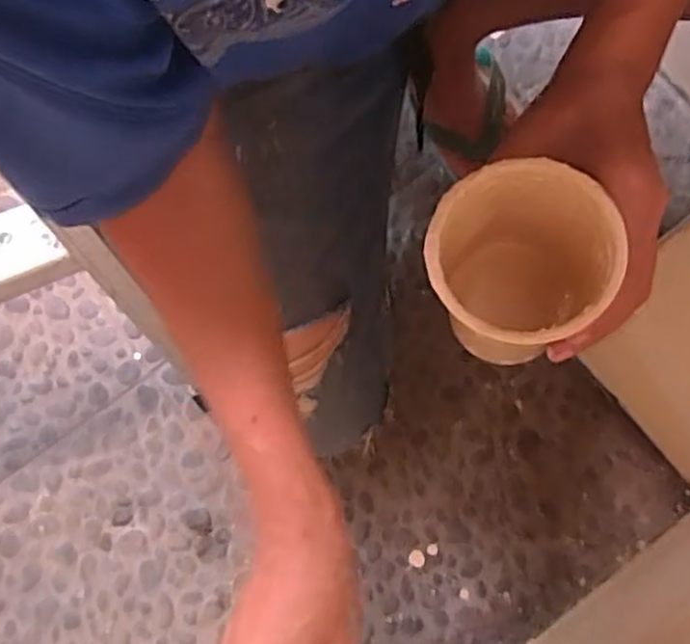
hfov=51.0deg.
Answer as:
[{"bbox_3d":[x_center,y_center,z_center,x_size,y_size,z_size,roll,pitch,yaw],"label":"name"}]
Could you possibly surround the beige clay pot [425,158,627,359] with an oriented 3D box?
[{"bbox_3d":[0.083,-0.023,0.378,0.084,0.103,0.085,0,75,1],"label":"beige clay pot"}]

